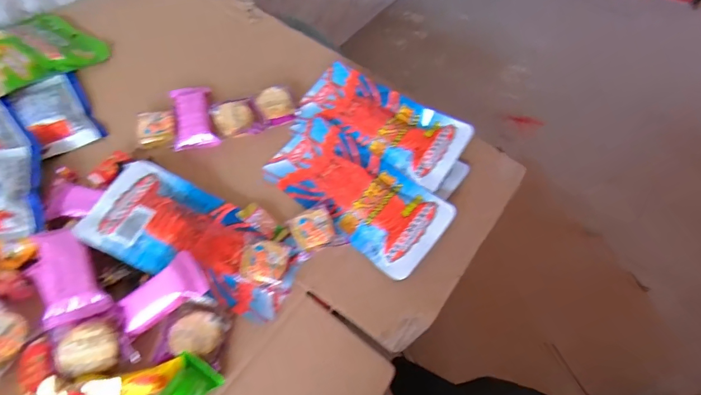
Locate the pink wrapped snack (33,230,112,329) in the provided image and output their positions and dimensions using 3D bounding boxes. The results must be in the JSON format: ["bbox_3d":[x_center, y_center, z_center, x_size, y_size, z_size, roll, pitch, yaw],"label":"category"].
[{"bbox_3d":[-0.248,0.066,0.363,0.045,0.019,0.089,-28,65,-19],"label":"pink wrapped snack"}]

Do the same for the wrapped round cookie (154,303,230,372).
[{"bbox_3d":[-0.134,0.115,0.360,0.052,0.018,0.054,5,59,0],"label":"wrapped round cookie"}]

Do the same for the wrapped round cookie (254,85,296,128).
[{"bbox_3d":[-0.090,-0.110,0.503,0.043,0.021,0.045,-16,61,-13],"label":"wrapped round cookie"}]

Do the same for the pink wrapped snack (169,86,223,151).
[{"bbox_3d":[-0.182,-0.092,0.486,0.045,0.016,0.085,-14,61,-12],"label":"pink wrapped snack"}]

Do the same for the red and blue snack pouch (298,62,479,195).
[{"bbox_3d":[0.038,-0.093,0.491,0.196,0.025,0.087,35,63,16],"label":"red and blue snack pouch"}]

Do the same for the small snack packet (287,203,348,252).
[{"bbox_3d":[-0.033,0.032,0.426,0.051,0.021,0.046,-24,63,-17],"label":"small snack packet"}]

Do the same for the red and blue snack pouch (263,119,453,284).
[{"bbox_3d":[0.006,-0.005,0.456,0.198,0.025,0.095,37,64,17],"label":"red and blue snack pouch"}]

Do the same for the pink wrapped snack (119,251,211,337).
[{"bbox_3d":[-0.164,0.084,0.361,0.075,0.012,0.040,-36,66,-3],"label":"pink wrapped snack"}]

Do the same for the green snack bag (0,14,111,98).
[{"bbox_3d":[-0.402,-0.183,0.510,0.123,0.038,0.144,36,63,17],"label":"green snack bag"}]

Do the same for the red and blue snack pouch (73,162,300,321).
[{"bbox_3d":[-0.150,0.038,0.401,0.198,0.037,0.094,22,60,9],"label":"red and blue snack pouch"}]

